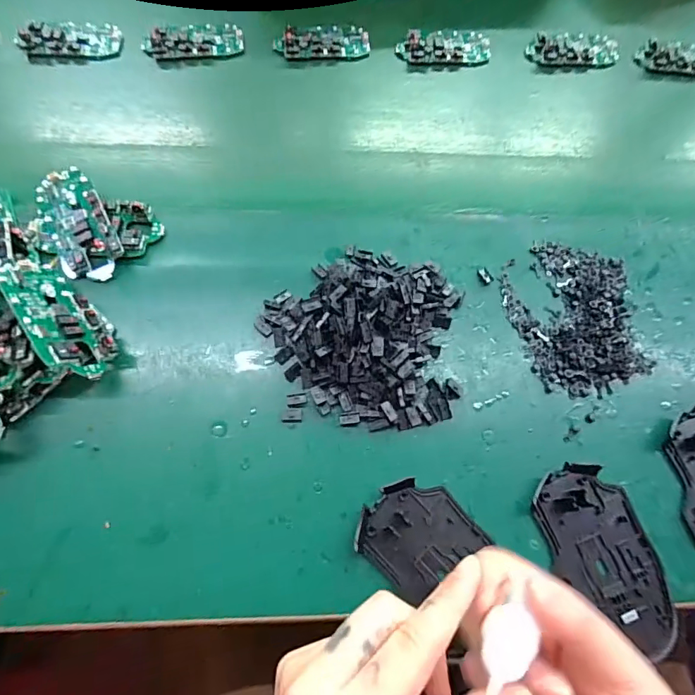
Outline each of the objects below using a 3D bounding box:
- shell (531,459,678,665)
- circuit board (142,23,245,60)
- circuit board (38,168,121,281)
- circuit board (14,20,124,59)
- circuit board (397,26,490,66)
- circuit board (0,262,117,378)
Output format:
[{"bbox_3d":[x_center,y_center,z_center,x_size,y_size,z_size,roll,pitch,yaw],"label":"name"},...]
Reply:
[{"bbox_3d":[0.168,0.133,0.286,0.064,0.012,0.113,-18,70,-10],"label":"shell"},{"bbox_3d":[-0.156,-0.310,0.453,0.097,0.014,0.041,-11,69,-8],"label":"circuit board"},{"bbox_3d":[-0.208,-0.094,0.348,0.044,0.024,0.096,-27,72,-13],"label":"circuit board"},{"bbox_3d":[-0.275,-0.307,0.445,0.093,0.013,0.040,-4,68,-5],"label":"circuit board"},{"bbox_3d":[0.101,-0.316,0.470,0.097,0.016,0.045,-11,69,-8],"label":"circuit board"},{"bbox_3d":[-0.199,-0.020,0.308,0.099,0.020,0.052,49,32,11],"label":"circuit board"}]

